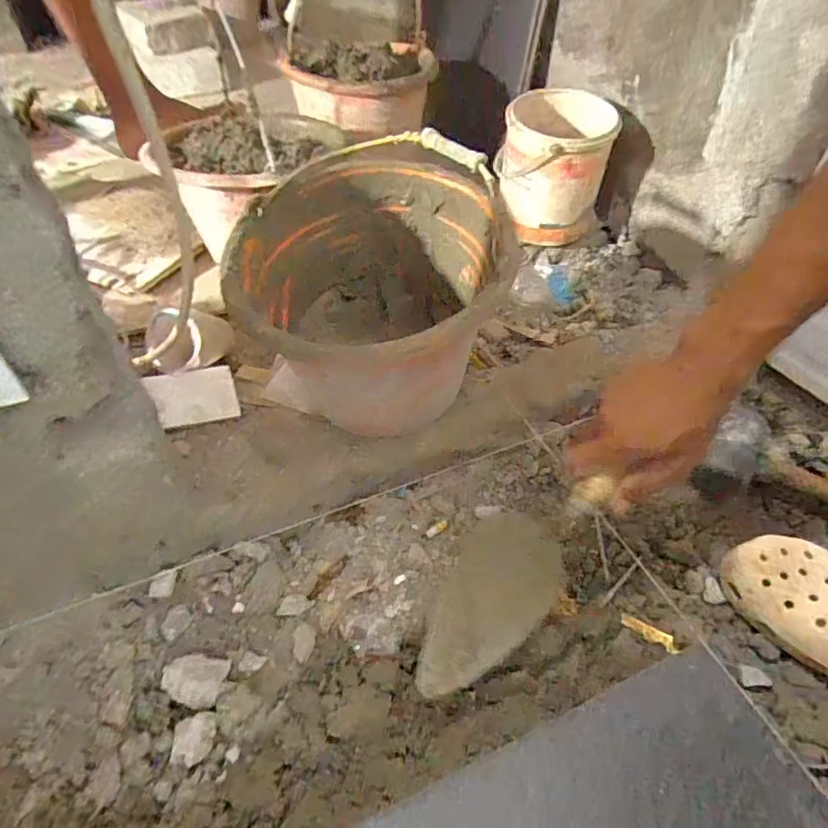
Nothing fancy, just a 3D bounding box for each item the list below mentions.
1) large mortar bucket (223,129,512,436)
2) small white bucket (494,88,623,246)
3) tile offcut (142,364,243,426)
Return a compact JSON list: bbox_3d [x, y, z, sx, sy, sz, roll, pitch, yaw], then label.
[{"bbox_3d":[-0.046,-0.108,0.561,0.259,0.245,0.297,-1,45,-1],"label":"large mortar bucket"},{"bbox_3d":[0.208,-0.369,0.803,0.158,0.176,0.171,10,46,11],"label":"small white bucket"},{"bbox_3d":[-0.250,-0.021,0.602,0.090,0.006,0.068,-13,70,-29],"label":"tile offcut"}]

